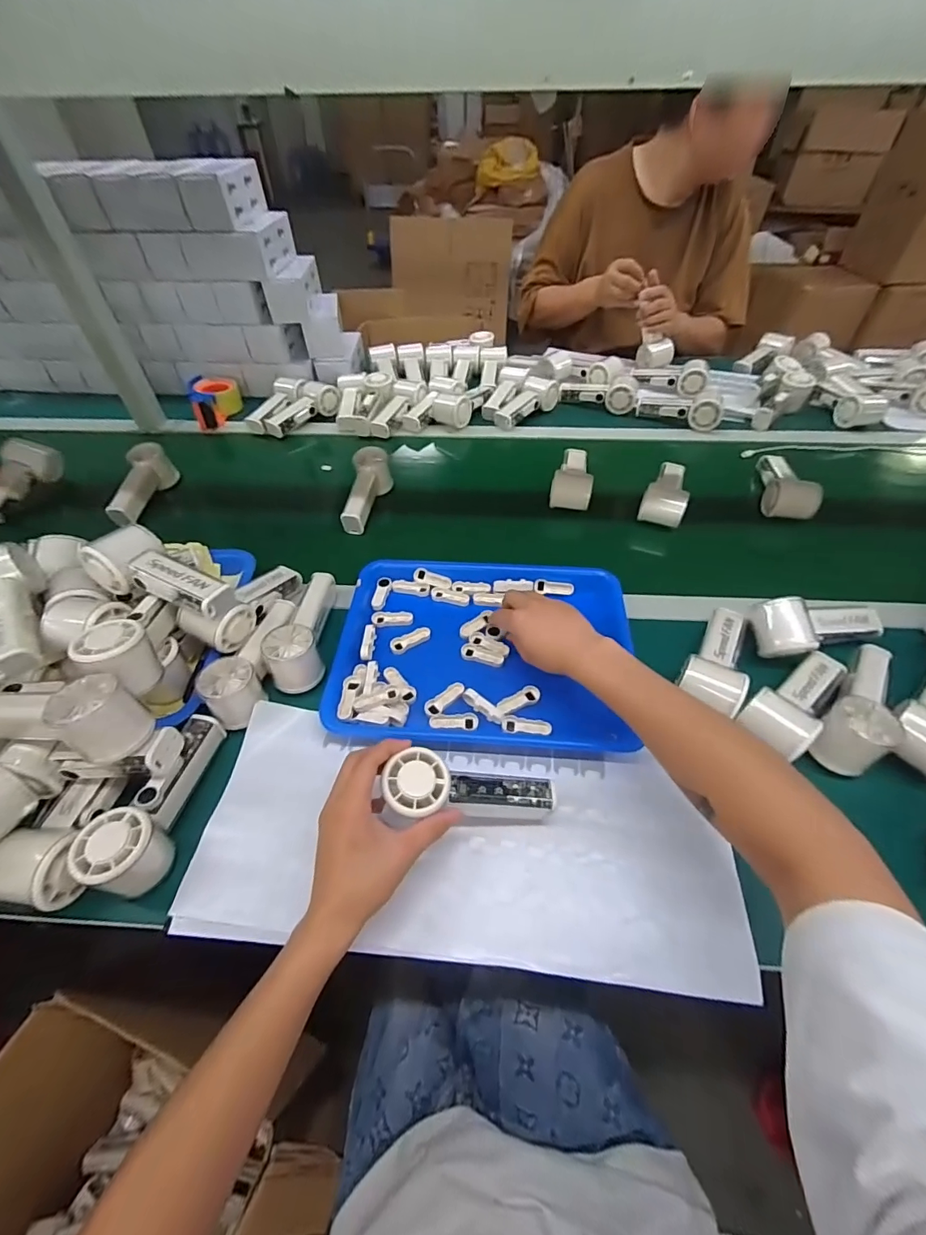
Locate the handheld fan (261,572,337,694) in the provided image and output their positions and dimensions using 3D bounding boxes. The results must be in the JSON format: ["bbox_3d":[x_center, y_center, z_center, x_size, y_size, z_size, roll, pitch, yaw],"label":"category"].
[{"bbox_3d":[-0.184,0.010,0.535,0.052,0.060,0.146,1,50,2],"label":"handheld fan"}]

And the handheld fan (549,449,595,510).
[{"bbox_3d":[0.177,-0.229,0.746,0.060,0.063,0.156,8,50,7],"label":"handheld fan"}]

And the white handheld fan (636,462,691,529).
[{"bbox_3d":[0.321,-0.200,0.713,0.065,0.061,0.155,21,53,17],"label":"white handheld fan"}]

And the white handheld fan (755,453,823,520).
[{"bbox_3d":[0.510,-0.209,0.719,0.067,0.071,0.157,16,52,14],"label":"white handheld fan"}]

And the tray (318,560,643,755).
[{"bbox_3d":[0.024,0.030,0.539,0.330,0.031,0.242,3,50,3],"label":"tray"}]

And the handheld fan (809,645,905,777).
[{"bbox_3d":[0.408,0.088,0.462,0.052,0.052,0.153,35,59,27],"label":"handheld fan"}]

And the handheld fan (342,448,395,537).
[{"bbox_3d":[-0.152,-0.201,0.707,0.049,0.067,0.142,5,50,5],"label":"handheld fan"}]

